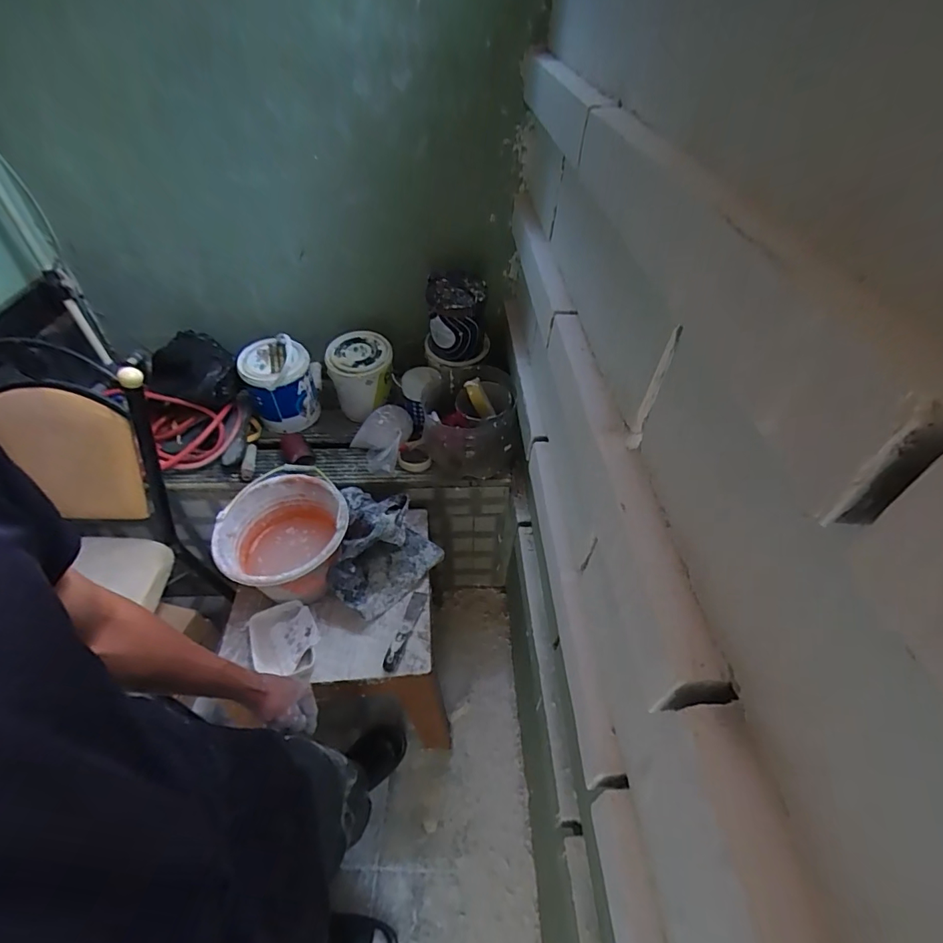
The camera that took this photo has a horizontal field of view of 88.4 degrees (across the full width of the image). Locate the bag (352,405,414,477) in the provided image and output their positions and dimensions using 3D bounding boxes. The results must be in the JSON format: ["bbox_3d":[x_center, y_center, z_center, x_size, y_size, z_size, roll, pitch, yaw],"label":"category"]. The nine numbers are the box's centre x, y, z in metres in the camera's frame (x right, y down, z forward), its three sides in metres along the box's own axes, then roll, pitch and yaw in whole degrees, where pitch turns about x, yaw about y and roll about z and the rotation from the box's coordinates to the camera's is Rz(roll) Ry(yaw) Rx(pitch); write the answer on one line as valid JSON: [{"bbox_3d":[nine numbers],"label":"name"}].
[{"bbox_3d":[-0.231,-0.078,1.279,0.165,0.100,0.161,-9,47,-11],"label":"bag"}]

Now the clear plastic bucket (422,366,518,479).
[{"bbox_3d":[-0.003,-0.124,1.247,0.230,0.197,0.229,1,46,-1],"label":"clear plastic bucket"}]

